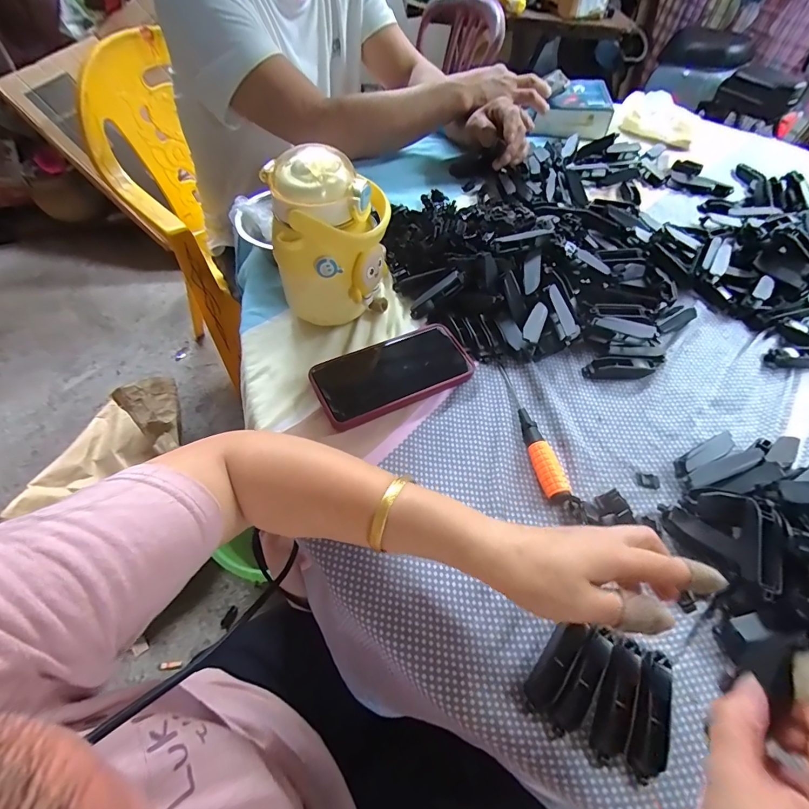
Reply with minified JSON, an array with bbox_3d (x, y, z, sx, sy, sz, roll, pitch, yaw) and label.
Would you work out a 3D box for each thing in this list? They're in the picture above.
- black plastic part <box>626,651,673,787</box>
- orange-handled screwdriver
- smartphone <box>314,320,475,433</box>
[{"bbox_3d":[0.164,0.204,0.273,0.021,0.017,0.074,20,57,11],"label":"black plastic part"},{"bbox_3d":[0.118,0.021,0.393,0.020,0.020,0.157,-7,56,-7],"label":"orange-handled screwdriver"},{"bbox_3d":[-0.011,-0.034,0.420,0.158,0.016,0.078,-23,60,-17],"label":"smartphone"}]

